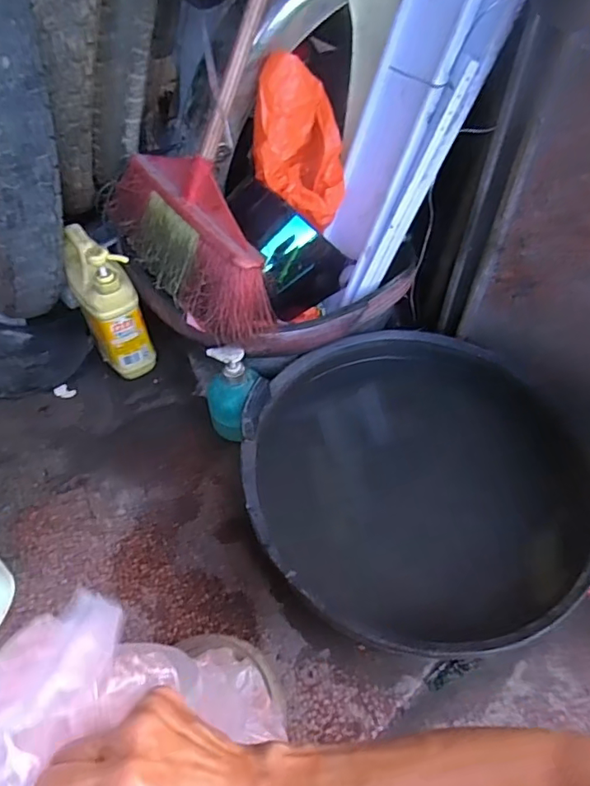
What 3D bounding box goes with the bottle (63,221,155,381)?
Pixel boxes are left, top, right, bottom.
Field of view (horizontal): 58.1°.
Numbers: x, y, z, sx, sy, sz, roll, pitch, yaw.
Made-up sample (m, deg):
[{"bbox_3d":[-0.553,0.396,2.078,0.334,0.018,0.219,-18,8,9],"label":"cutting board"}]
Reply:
[{"bbox_3d":[-0.279,-0.135,0.788,0.073,0.218,0.125,-28,58,-21],"label":"bottle"}]

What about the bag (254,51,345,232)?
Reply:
[{"bbox_3d":[0.005,-0.329,0.699,0.122,0.149,0.144,2,52,1],"label":"bag"}]

